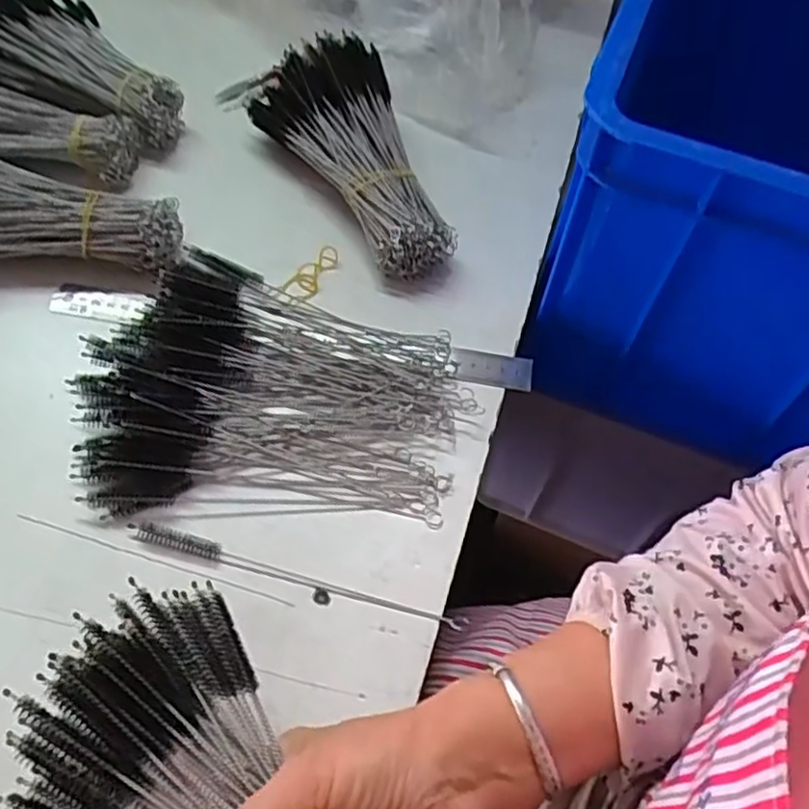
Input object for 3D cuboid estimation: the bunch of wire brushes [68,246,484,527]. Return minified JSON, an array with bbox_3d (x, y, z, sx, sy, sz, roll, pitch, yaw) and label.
[{"bbox_3d":[-0.080,-0.017,0.458,0.231,0.032,0.179,1,58,-4],"label":"bunch of wire brushes"}]

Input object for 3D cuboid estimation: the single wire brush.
[{"bbox_3d":[-0.060,0.095,0.403,0.195,0.007,0.010,14,58,4],"label":"single wire brush"}]

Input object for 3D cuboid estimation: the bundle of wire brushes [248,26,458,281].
[{"bbox_3d":[-0.036,-0.189,0.545,0.103,0.070,0.216,-21,62,-17],"label":"bundle of wire brushes"}]

